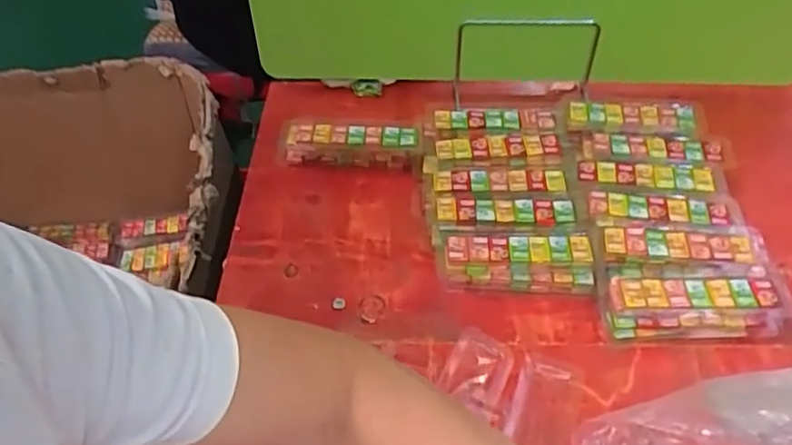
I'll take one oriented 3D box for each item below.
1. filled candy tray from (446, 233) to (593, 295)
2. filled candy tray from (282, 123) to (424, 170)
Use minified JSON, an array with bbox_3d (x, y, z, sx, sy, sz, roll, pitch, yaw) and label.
[{"bbox_3d":[0.105,0.034,0.559,0.126,0.035,0.042,2,48,5],"label":"filled candy tray"},{"bbox_3d":[-0.046,-0.082,0.663,0.137,0.044,0.035,3,48,5],"label":"filled candy tray"}]

